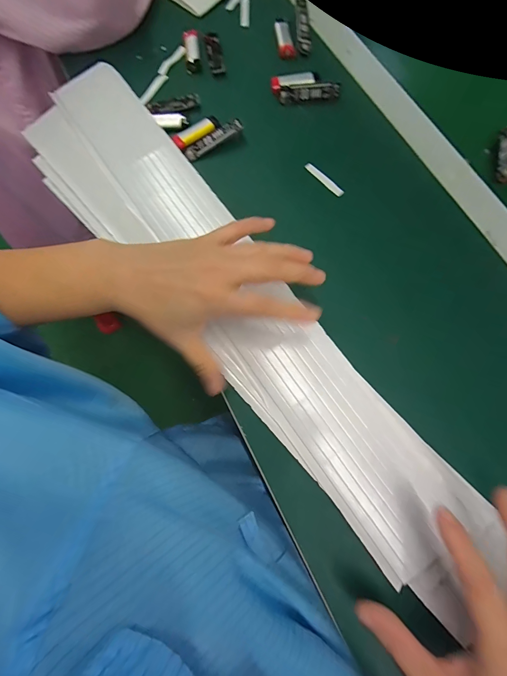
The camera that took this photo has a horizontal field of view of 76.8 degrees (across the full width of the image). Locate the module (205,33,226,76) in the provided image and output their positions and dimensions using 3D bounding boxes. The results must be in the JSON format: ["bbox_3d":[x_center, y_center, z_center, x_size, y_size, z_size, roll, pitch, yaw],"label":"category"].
[{"bbox_3d":[-0.047,-0.344,0.384,0.018,0.005,0.068,-9,75,-1],"label":"module"}]

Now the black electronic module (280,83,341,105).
[{"bbox_3d":[0.063,-0.273,0.359,0.066,0.017,0.011,-2,75,1],"label":"black electronic module"}]

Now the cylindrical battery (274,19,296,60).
[{"bbox_3d":[0.037,-0.359,0.383,0.019,0.009,0.053,-10,75,-1],"label":"cylindrical battery"}]

